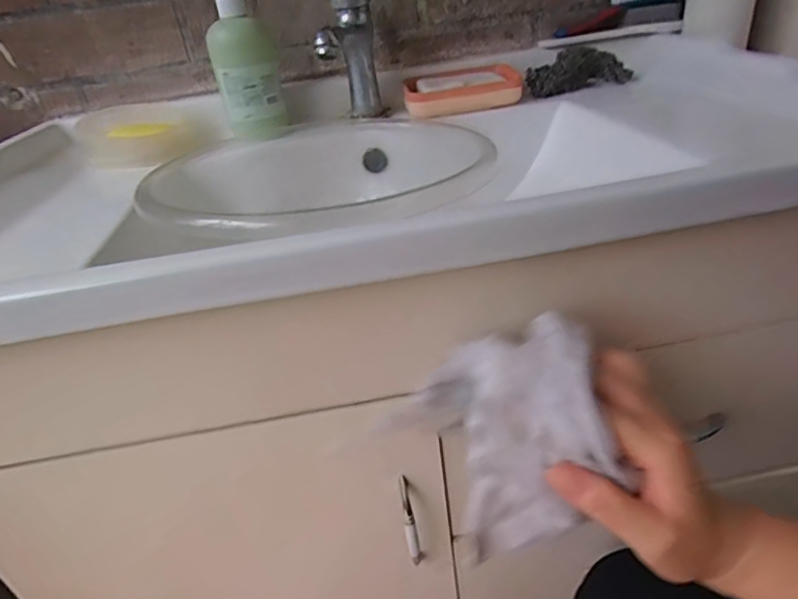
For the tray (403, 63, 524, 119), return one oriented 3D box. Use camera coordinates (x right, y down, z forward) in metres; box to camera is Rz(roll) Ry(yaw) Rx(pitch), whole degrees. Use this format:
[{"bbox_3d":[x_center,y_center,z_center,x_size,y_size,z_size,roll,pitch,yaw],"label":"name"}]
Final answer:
[{"bbox_3d":[0.078,-0.261,0.668,0.145,0.039,0.092,-9,32,-2],"label":"tray"}]

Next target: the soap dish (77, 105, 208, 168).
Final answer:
[{"bbox_3d":[-0.308,-0.198,0.636,0.133,0.051,0.099,-22,35,-22],"label":"soap dish"}]

